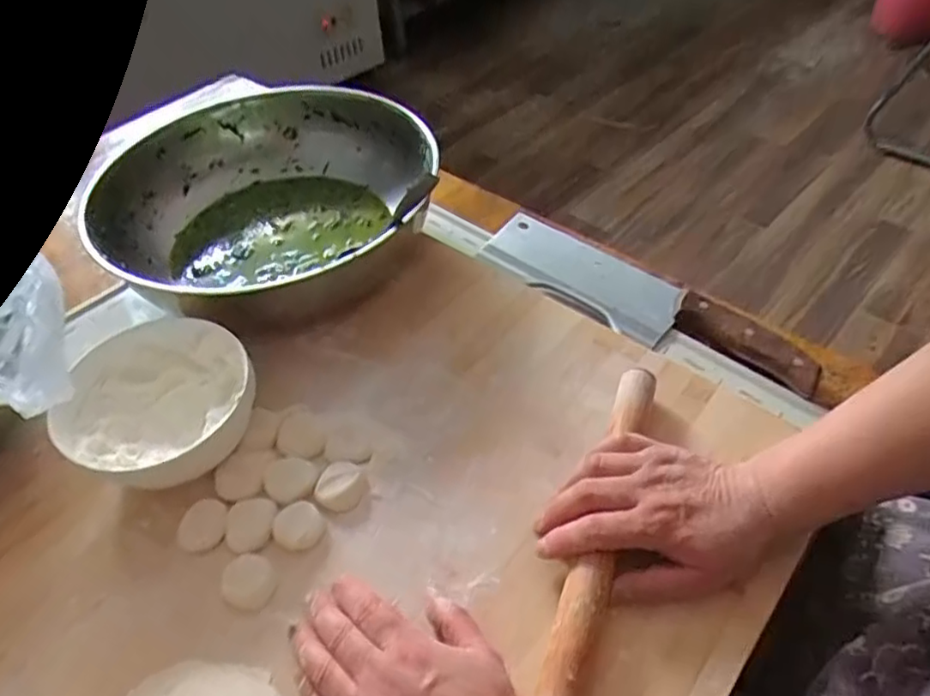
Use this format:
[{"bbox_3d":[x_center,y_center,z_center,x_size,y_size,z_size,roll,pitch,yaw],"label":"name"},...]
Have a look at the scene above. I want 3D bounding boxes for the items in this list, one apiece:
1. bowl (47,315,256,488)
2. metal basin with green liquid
[{"bbox_3d":[-0.212,0.037,0.459,0.124,0.057,0.117,-2,50,2],"label":"bowl"},{"bbox_3d":[-0.178,-0.134,0.594,0.297,0.087,0.289,-2,50,2],"label":"metal basin with green liquid"}]

